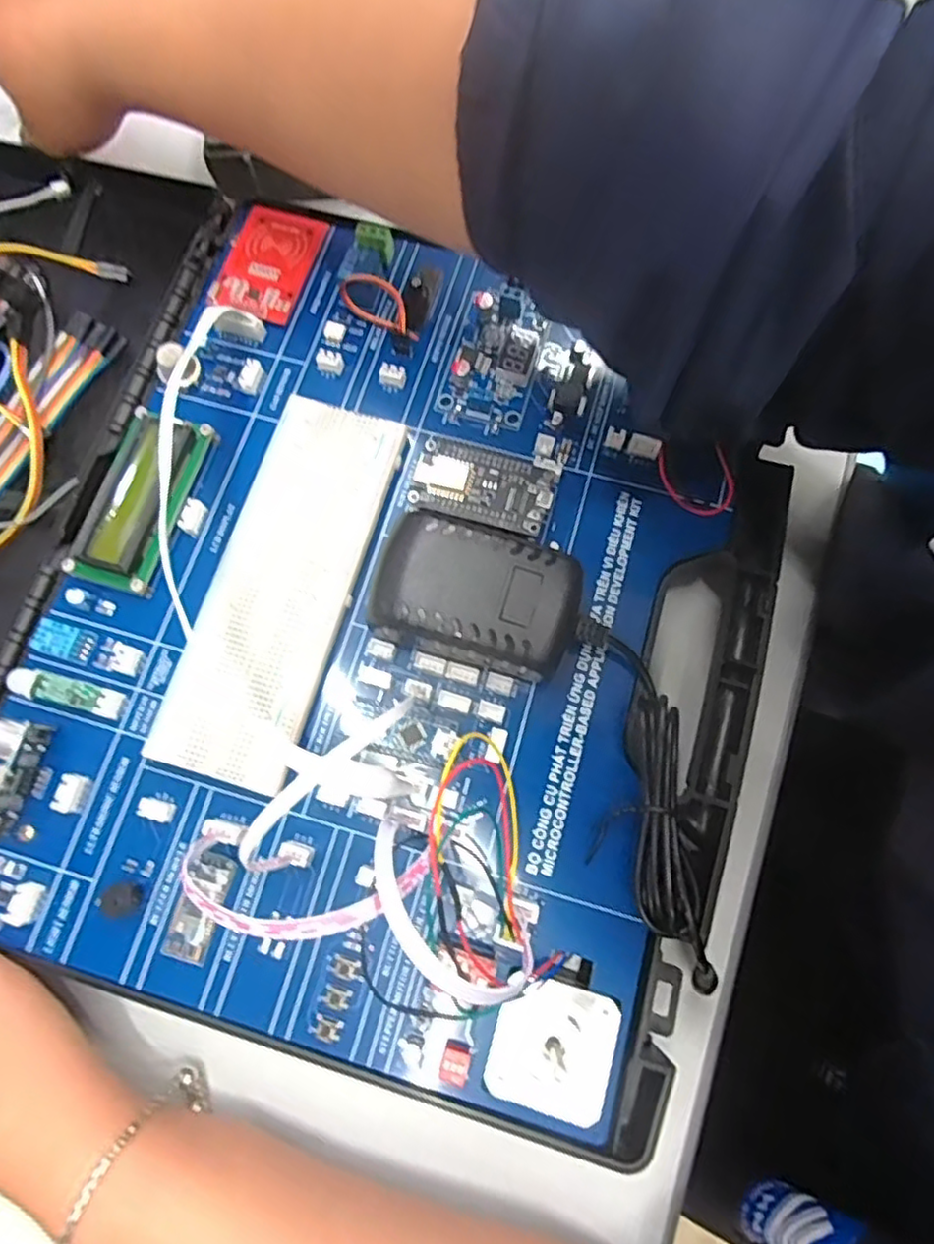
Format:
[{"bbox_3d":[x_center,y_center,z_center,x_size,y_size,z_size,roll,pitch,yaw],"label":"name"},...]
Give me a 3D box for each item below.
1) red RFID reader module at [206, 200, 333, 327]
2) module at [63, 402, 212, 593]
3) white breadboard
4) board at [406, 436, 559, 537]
[{"bbox_3d":[-0.098,-0.175,0.314,0.043,0.004,0.061,18,75,6],"label":"red RFID reader module"},{"bbox_3d":[-0.141,-0.054,0.276,0.039,0.009,0.078,14,74,1],"label":"module"},{"bbox_3d":[-0.076,-0.017,0.268,0.057,0.007,0.162,16,75,5],"label":"white breadboard"},{"bbox_3d":[0.006,-0.058,0.273,0.058,0.006,0.032,16,75,5],"label":"board"}]

